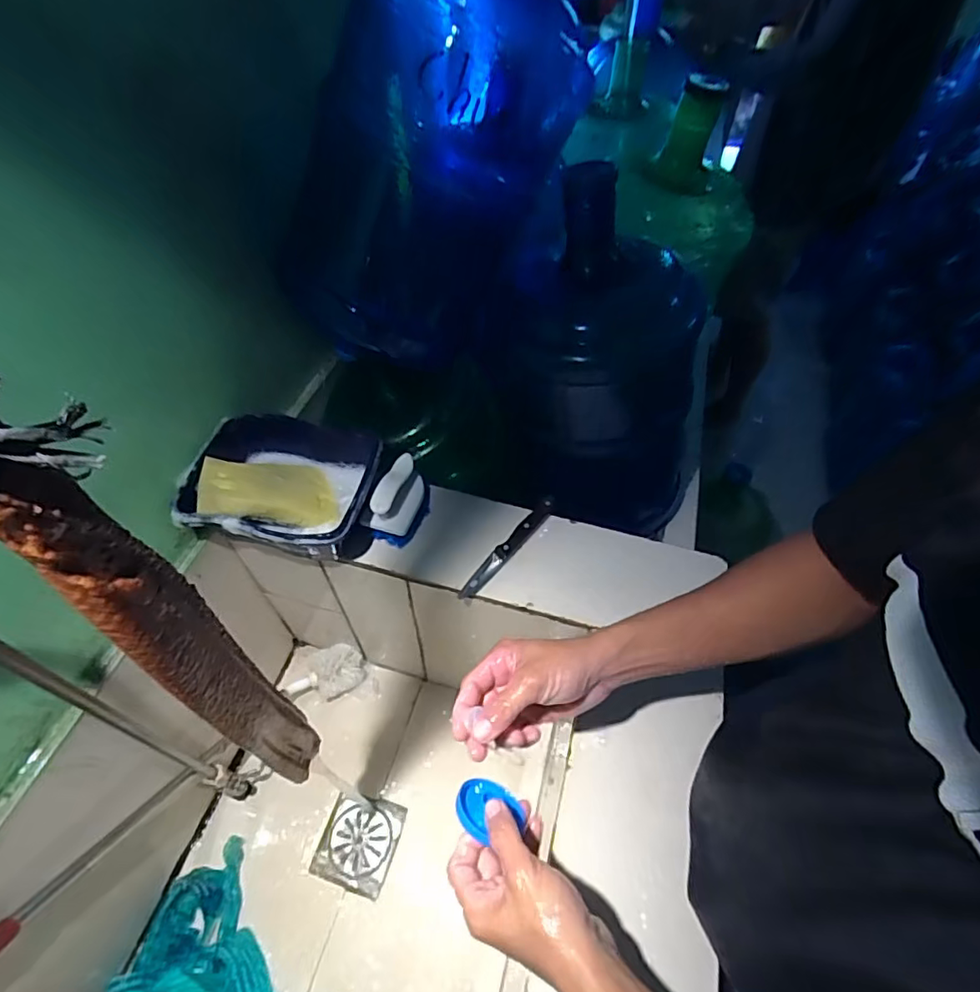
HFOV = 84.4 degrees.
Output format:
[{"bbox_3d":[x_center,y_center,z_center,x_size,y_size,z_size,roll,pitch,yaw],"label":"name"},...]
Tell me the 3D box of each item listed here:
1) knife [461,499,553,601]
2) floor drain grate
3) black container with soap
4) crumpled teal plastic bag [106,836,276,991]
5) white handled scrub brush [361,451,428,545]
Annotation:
[{"bbox_3d":[0.026,0.057,0.642,0.023,0.007,0.170,33,58,22],"label":"knife"},{"bbox_3d":[-0.189,0.496,0.778,0.104,0.016,0.111,14,53,10],"label":"floor drain grate"},{"bbox_3d":[-0.239,-0.008,0.634,0.203,0.084,0.164,6,52,4],"label":"black container with soap"},{"bbox_3d":[-0.266,0.588,0.677,0.358,0.029,0.197,14,53,10],"label":"crumpled teal plastic bag"},{"bbox_3d":[-0.105,0.004,0.648,0.053,0.056,0.099,24,55,17],"label":"white handled scrub brush"}]

